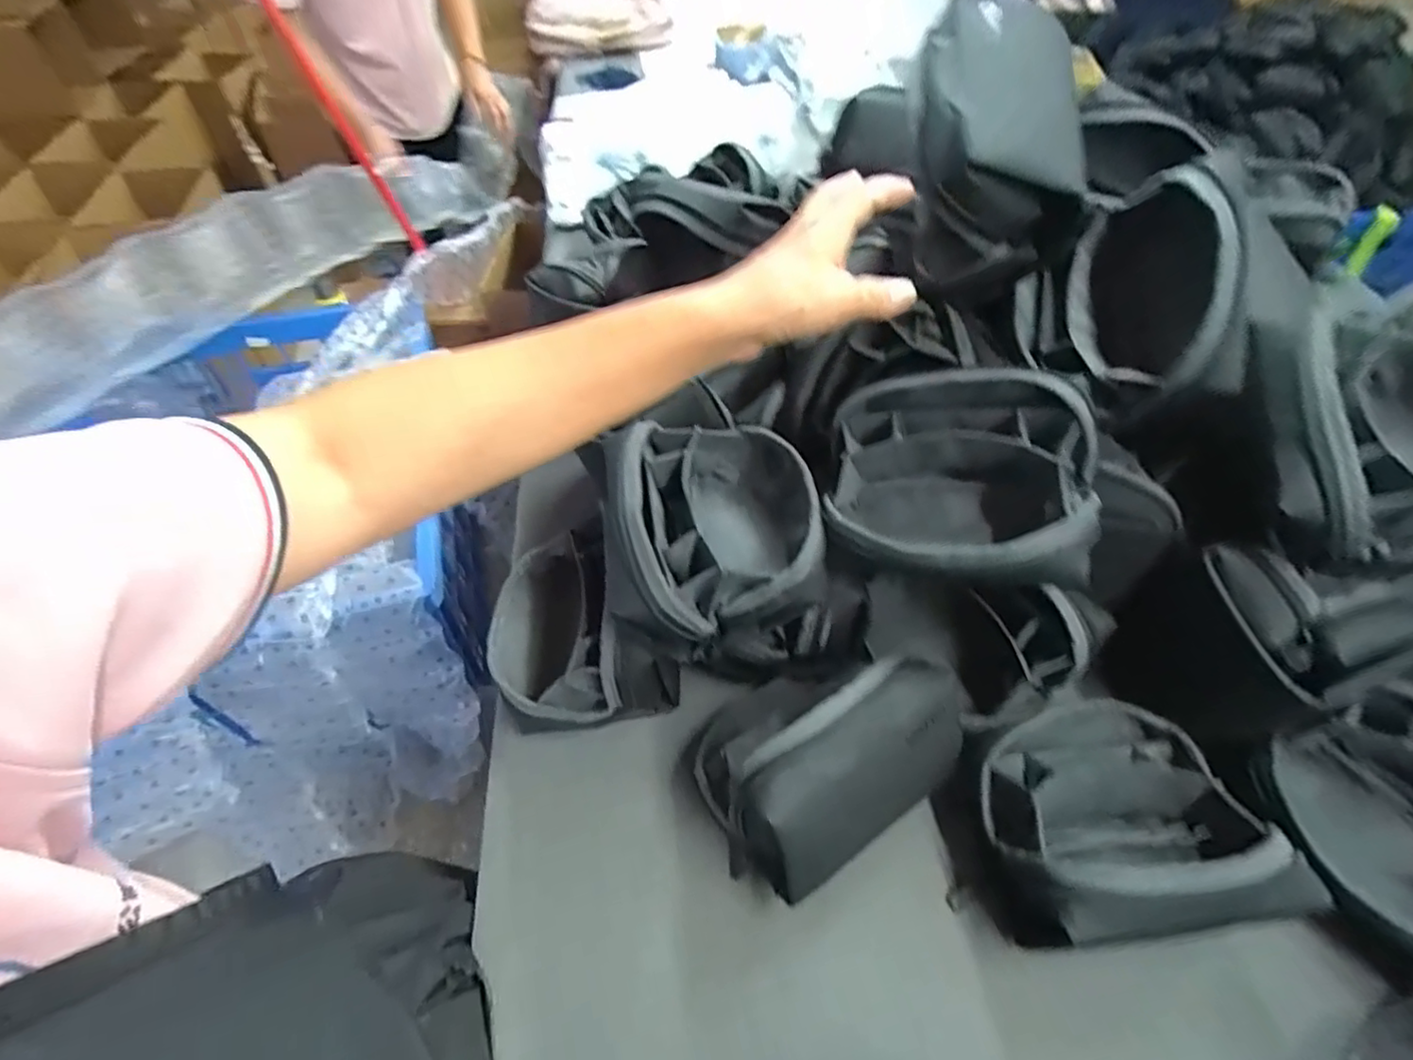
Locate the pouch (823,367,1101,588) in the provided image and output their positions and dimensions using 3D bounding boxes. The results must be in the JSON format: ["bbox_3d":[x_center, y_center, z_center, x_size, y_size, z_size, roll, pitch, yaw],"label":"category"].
[{"bbox_3d":[0.169,-0.029,0.433,0.163,0.090,0.143,-3,59,22],"label":"pouch"}]

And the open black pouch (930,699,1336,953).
[{"bbox_3d":[0.264,0.190,0.426,0.179,0.117,0.138,-5,51,-5],"label":"open black pouch"}]

